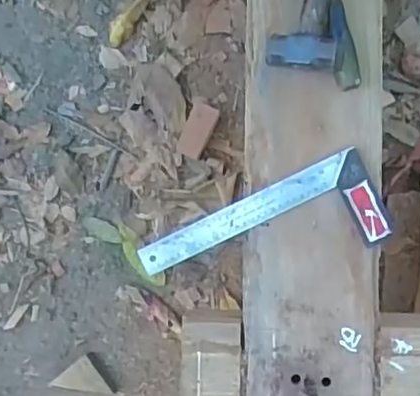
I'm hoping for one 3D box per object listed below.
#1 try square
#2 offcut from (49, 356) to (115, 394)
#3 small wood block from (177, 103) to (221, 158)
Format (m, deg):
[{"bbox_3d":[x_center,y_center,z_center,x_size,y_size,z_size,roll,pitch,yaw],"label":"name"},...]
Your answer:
[{"bbox_3d":[0.067,0.053,0.789,0.297,0.015,0.115,-26,85,3],"label":"try square"},{"bbox_3d":[-0.236,0.329,1.178,0.113,0.016,0.063,6,88,5],"label":"offcut"},{"bbox_3d":[-0.022,-0.123,1.156,0.049,0.015,0.099,26,106,6],"label":"small wood block"}]

